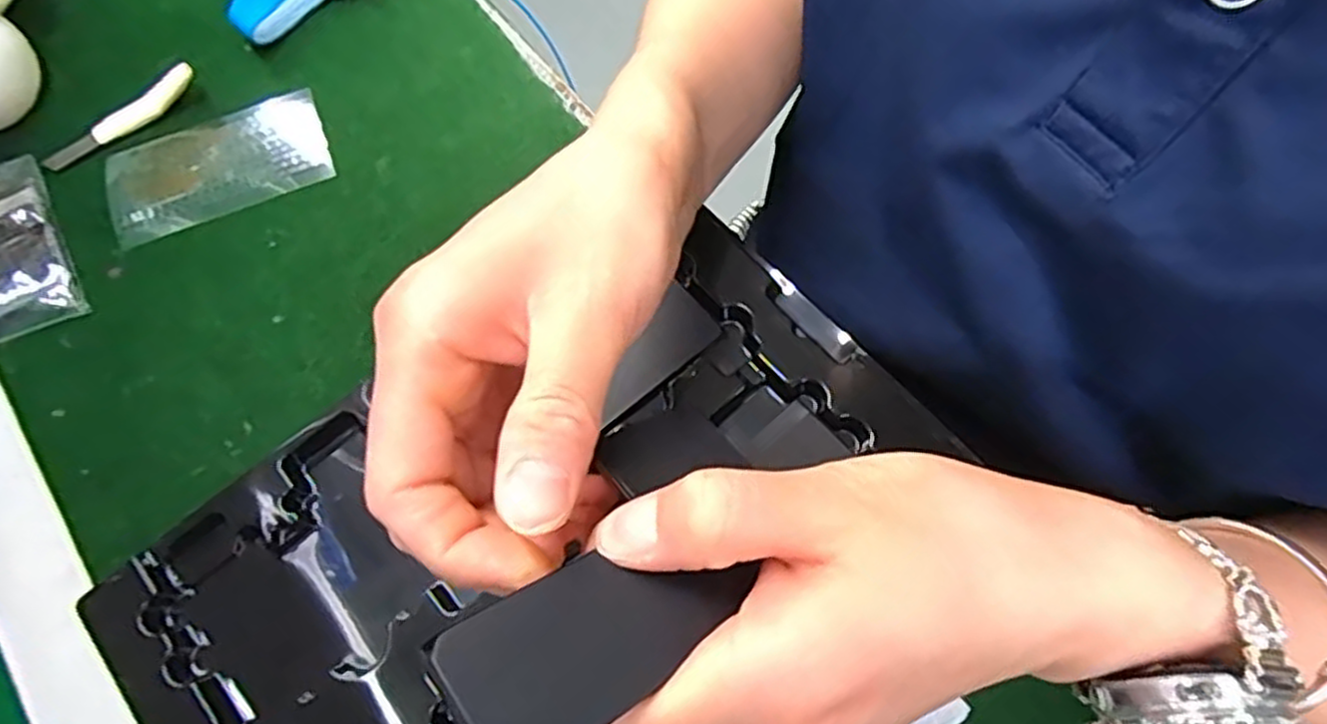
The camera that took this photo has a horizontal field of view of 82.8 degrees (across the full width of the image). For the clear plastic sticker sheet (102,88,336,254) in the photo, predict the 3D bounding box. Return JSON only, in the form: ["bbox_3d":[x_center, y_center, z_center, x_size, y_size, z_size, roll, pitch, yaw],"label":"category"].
[{"bbox_3d":[-0.227,-0.100,0.385,0.110,0.010,0.059,-25,71,-1],"label":"clear plastic sticker sheet"}]

